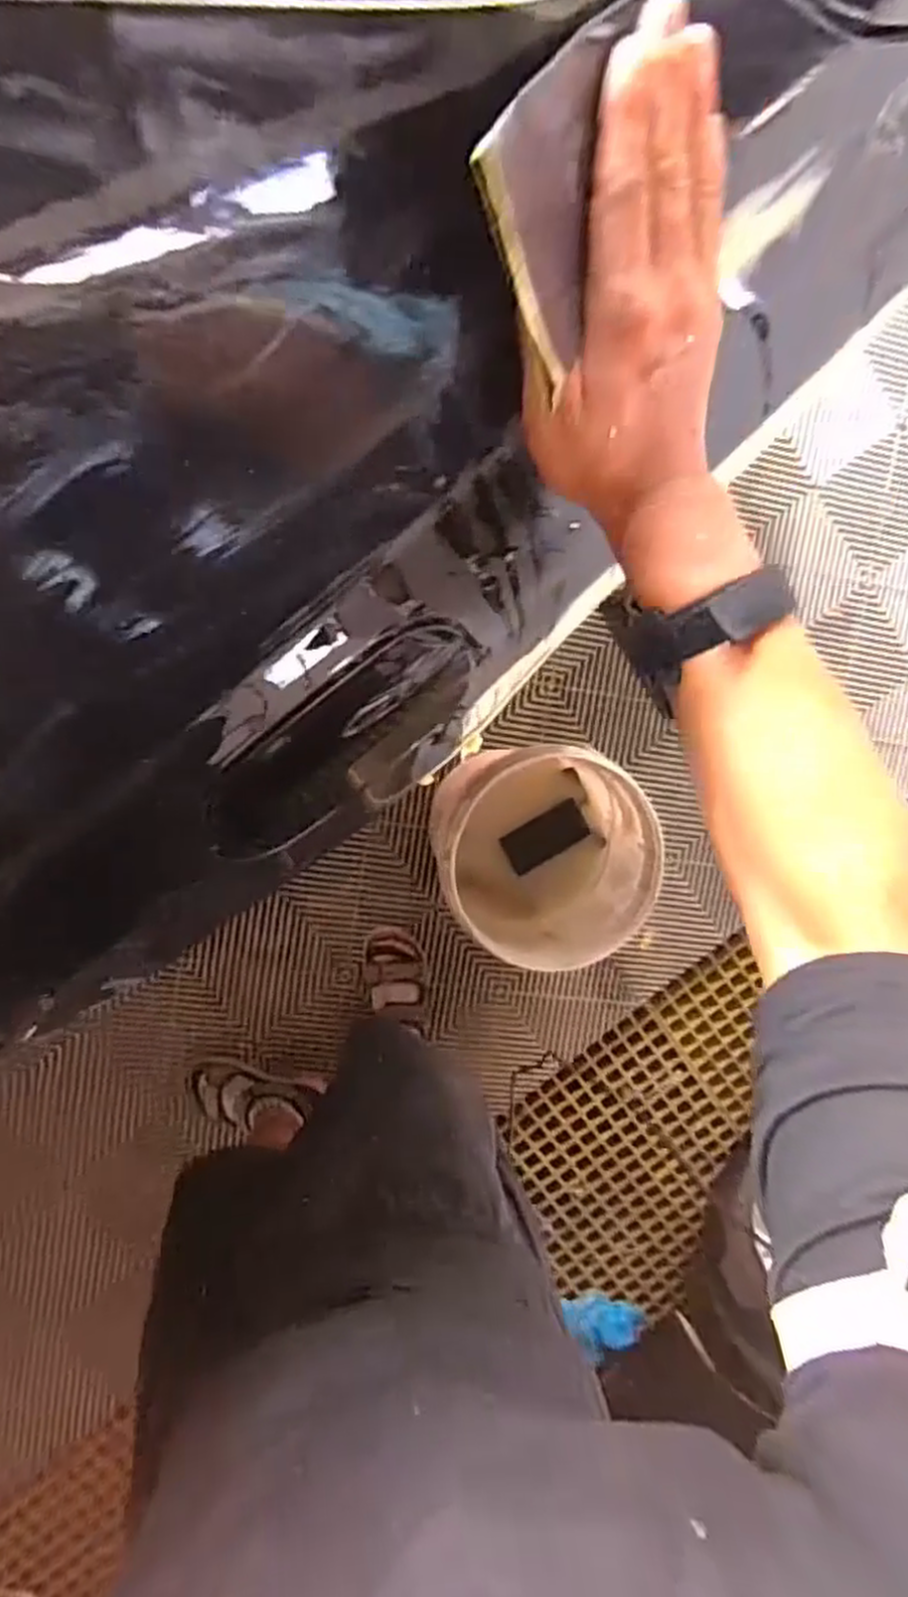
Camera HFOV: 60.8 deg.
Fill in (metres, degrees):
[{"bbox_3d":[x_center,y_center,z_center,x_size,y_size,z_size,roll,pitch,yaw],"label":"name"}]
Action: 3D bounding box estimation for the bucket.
[{"bbox_3d":[0.121,0.077,1.142,0.269,0.272,0.306,-25,101,-5],"label":"bucket"}]

